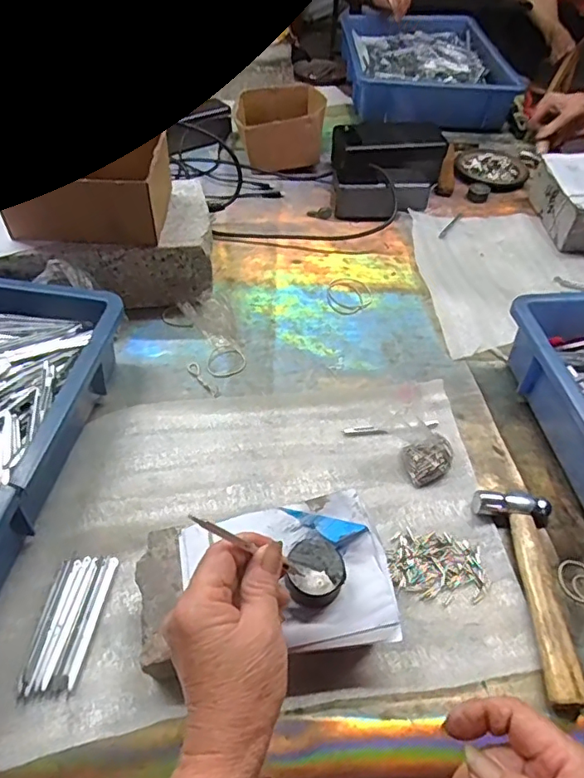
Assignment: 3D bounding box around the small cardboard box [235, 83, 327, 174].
[{"bbox_3d":[-0.016,-0.405,0.841,0.130,0.078,0.149,-3,48,-6],"label":"small cardboard box"}]

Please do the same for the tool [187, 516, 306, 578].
[{"bbox_3d":[-0.024,0.092,0.314,0.004,0.099,0.006,-28,42,26],"label":"tool"}]

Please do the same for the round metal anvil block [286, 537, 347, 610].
[{"bbox_3d":[0.016,0.120,0.357,0.037,0.024,0.042,3,48,0],"label":"round metal anvil block"}]

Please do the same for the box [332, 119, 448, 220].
[{"bbox_3d":[0.137,-0.313,0.771,0.156,0.096,0.140,8,48,4],"label":"box"}]

